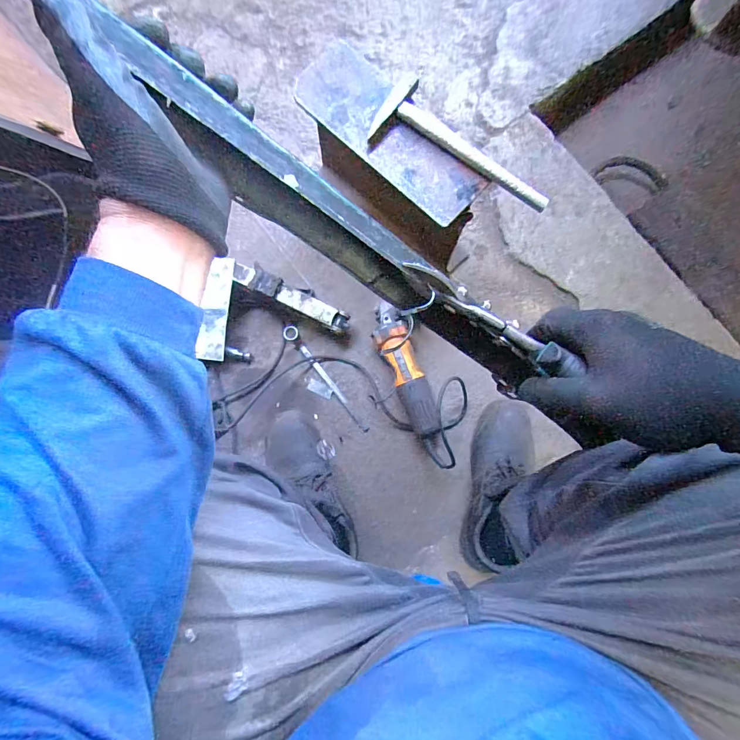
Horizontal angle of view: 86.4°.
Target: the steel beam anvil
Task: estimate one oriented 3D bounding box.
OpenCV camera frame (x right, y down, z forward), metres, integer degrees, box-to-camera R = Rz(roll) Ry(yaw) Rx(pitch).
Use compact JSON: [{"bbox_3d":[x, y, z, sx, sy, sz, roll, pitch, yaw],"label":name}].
[{"bbox_3d":[0.027,-0.330,0.696,0.335,0.237,0.112,43,83,4],"label":"steel beam anvil"}]

